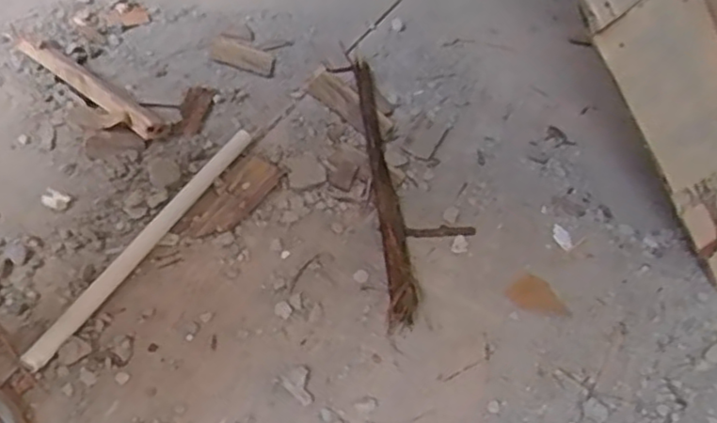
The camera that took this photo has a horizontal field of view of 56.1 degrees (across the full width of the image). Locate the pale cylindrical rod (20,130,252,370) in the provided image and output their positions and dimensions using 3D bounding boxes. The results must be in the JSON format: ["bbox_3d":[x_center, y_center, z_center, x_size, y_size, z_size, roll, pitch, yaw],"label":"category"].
[{"bbox_3d":[-0.227,0.023,0.740,0.019,0.018,0.365,23,50,13],"label":"pale cylindrical rod"}]

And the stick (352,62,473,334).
[{"bbox_3d":[0.065,-0.045,0.830,0.103,0.023,0.430,-1,49,-7],"label":"stick"}]

